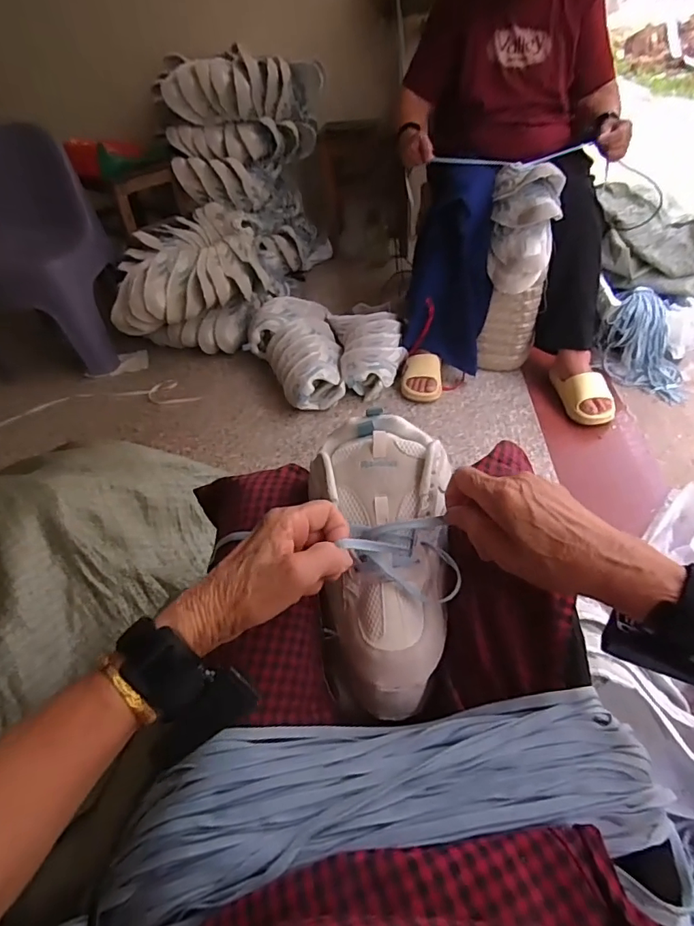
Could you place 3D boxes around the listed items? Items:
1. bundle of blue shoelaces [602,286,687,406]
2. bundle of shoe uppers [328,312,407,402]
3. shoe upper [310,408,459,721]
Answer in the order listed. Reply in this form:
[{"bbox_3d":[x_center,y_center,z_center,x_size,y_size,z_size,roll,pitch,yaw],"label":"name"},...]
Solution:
[{"bbox_3d":[0.787,-0.299,1.286,0.232,0.233,0.112,25,52,28],"label":"bundle of blue shoelaces"},{"bbox_3d":[0.057,-0.336,1.377,0.175,0.156,0.326,-9,44,-2],"label":"bundle of shoe uppers"},{"bbox_3d":[0.030,0.082,0.427,0.117,0.072,0.253,-1,78,5],"label":"shoe upper"}]

